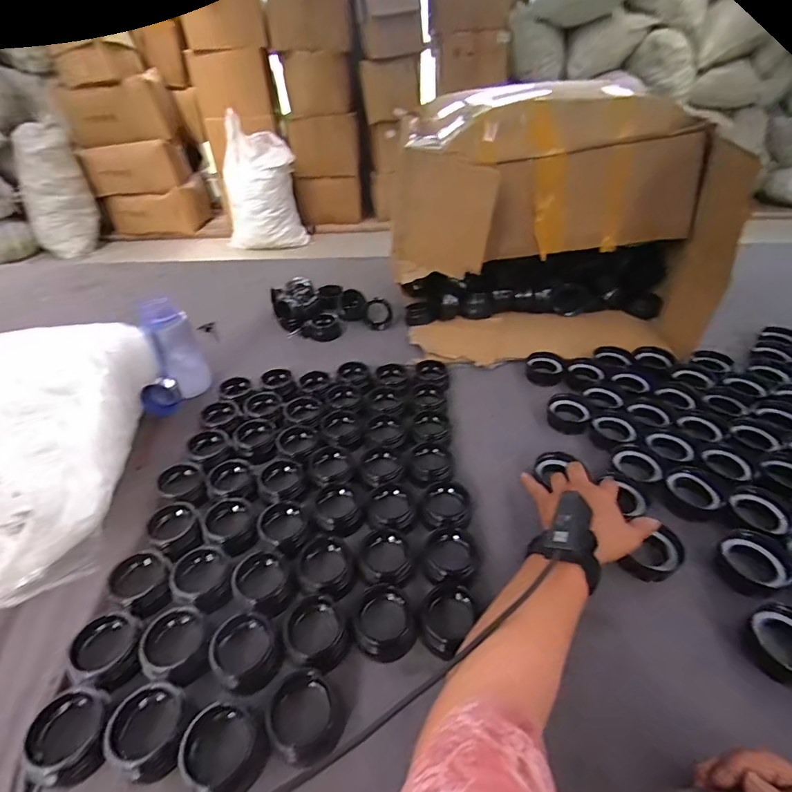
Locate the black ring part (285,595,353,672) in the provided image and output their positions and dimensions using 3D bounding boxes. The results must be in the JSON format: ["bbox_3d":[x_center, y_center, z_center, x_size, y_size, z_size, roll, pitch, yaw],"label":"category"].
[{"bbox_3d":[-0.078,0.237,0.430,0.058,0.027,0.060,-1,39,1],"label":"black ring part"}]

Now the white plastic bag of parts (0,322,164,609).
[{"bbox_3d":[-0.491,0.050,0.536,0.254,0.145,0.440,-9,40,-8],"label":"white plastic bag of parts"}]

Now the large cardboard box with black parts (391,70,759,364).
[{"bbox_3d":[0.288,-0.388,0.929,0.565,0.403,0.487,0,39,2],"label":"large cardboard box with black parts"}]

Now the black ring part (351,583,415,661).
[{"bbox_3d":[-0.014,0.229,0.439,0.058,0.026,0.066,-21,43,-21],"label":"black ring part"}]

